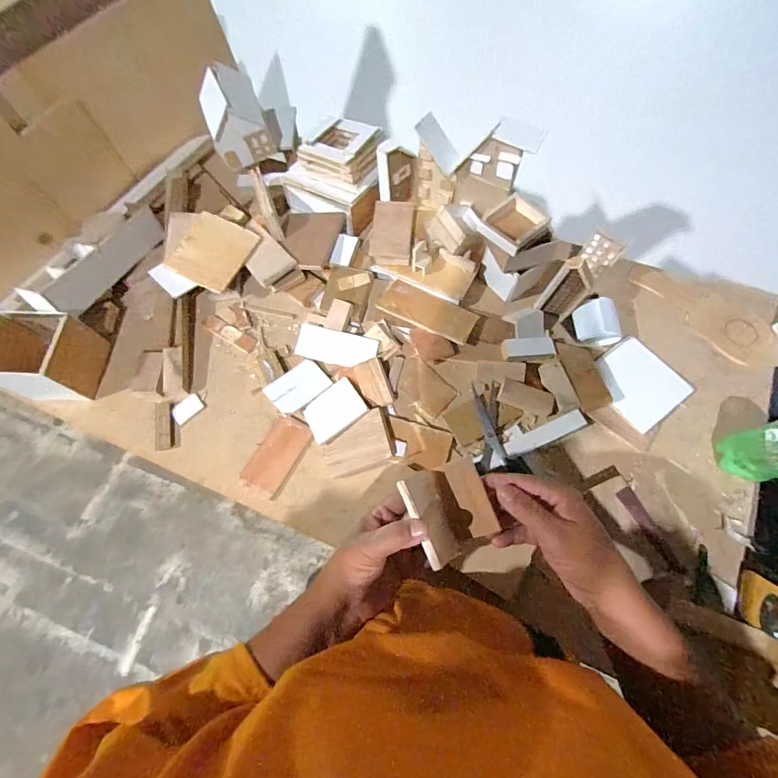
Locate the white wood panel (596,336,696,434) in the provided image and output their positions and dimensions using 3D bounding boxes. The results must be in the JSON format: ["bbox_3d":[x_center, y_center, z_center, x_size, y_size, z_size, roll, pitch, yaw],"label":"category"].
[{"bbox_3d":[0.322,-0.009,0.500,0.099,0.007,0.104,-34,70,-11],"label":"white wood panel"}]

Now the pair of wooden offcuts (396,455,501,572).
[{"bbox_3d":[0.057,0.110,0.352,0.072,0.046,0.076,-21,68,-6],"label":"pair of wooden offcuts"}]

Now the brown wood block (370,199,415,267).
[{"bbox_3d":[0.005,-0.230,0.551,0.057,0.017,0.095,5,68,5],"label":"brown wood block"}]

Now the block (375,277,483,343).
[{"bbox_3d":[0.053,-0.107,0.537,0.133,0.012,0.058,28,68,7],"label":"block"}]

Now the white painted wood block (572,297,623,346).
[{"bbox_3d":[0.277,-0.088,0.513,0.054,0.044,0.052,-10,68,-2],"label":"white painted wood block"}]

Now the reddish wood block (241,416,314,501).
[{"bbox_3d":[-0.142,0.083,0.486,0.054,0.009,0.095,27,71,13],"label":"reddish wood block"}]

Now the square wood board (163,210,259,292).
[{"bbox_3d":[-0.252,-0.197,0.553,0.088,0.007,0.104,28,77,-2],"label":"square wood board"}]

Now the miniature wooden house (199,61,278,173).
[{"bbox_3d":[-0.222,-0.388,0.552,0.083,0.084,0.091,-22,69,-5],"label":"miniature wooden house"}]

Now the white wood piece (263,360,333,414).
[{"bbox_3d":[-0.120,-0.003,0.509,0.075,0.014,0.052,-39,71,-13],"label":"white wood piece"}]

